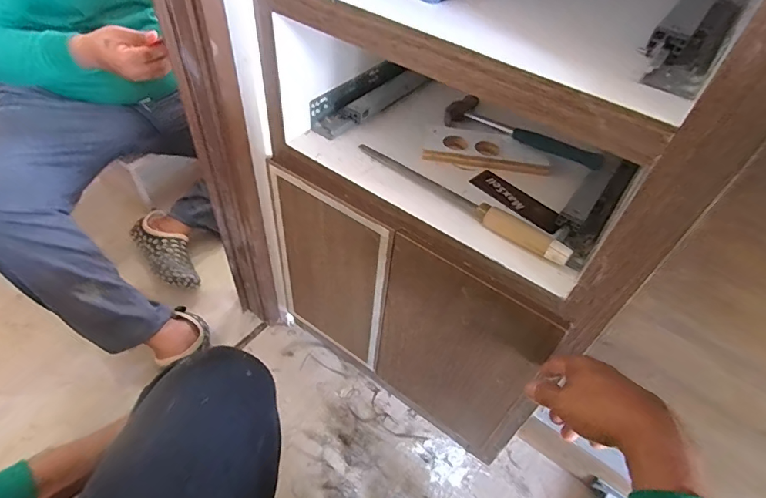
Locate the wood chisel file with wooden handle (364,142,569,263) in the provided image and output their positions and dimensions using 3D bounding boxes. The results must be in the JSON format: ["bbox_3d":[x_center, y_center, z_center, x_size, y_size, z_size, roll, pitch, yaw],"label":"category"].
[{"bbox_3d":[0.092,-0.069,0.557,0.309,0.021,0.026,37,55,25],"label":"wood chisel file with wooden handle"}]

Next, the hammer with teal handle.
[{"bbox_3d":[0.200,-0.172,0.641,0.245,0.032,0.075,35,54,24],"label":"hammer with teal handle"}]

